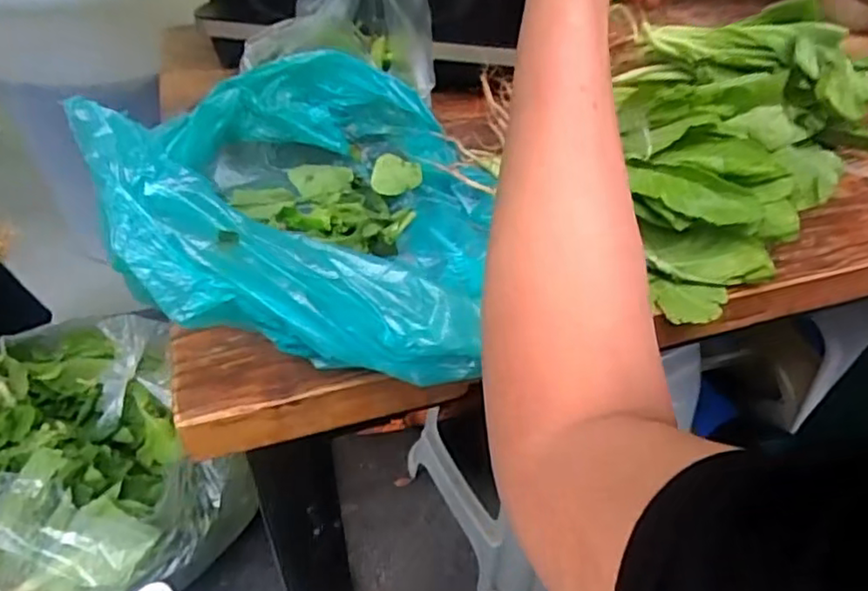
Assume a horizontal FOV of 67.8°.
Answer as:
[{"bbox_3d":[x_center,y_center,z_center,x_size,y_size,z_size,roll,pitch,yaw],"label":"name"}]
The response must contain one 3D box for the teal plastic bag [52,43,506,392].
[{"bbox_3d":[-0.087,-0.076,0.439,0.264,0.141,0.307,-3,40,-4],"label":"teal plastic bag"}]

